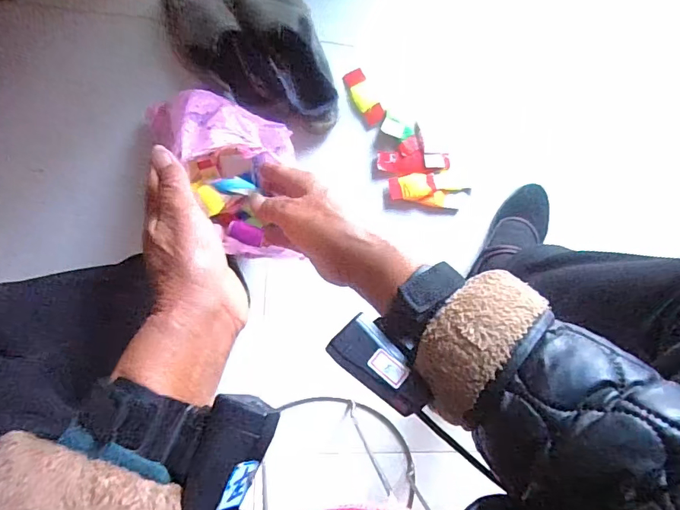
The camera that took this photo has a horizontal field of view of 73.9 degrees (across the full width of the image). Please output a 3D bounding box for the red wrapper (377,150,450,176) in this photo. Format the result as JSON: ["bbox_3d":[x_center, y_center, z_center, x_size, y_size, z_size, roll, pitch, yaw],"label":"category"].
[{"bbox_3d":[0.108,-0.134,0.657,0.106,0.010,0.032,-3,92,-7],"label":"red wrapper"}]

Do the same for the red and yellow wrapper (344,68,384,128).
[{"bbox_3d":[0.035,-0.225,0.643,0.031,0.007,0.079,-28,95,-5],"label":"red and yellow wrapper"}]

